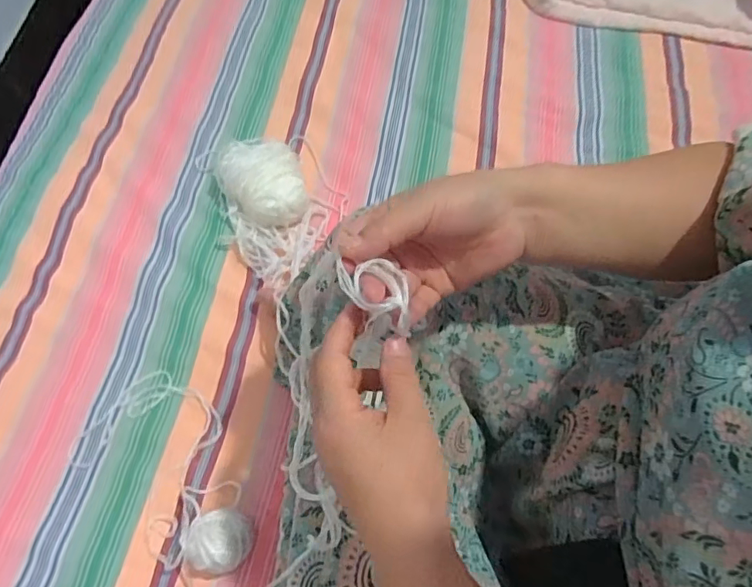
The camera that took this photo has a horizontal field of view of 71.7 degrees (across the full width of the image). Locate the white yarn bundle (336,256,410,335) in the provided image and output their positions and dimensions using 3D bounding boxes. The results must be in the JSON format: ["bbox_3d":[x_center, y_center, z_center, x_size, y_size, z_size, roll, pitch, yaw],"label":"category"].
[{"bbox_3d":[-0.002,0.001,0.294,0.038,0.010,0.044,-5,63,0],"label":"white yarn bundle"}]

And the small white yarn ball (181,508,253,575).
[{"bbox_3d":[-0.138,0.220,0.462,0.057,0.038,0.049,5,63,5],"label":"small white yarn ball"}]

